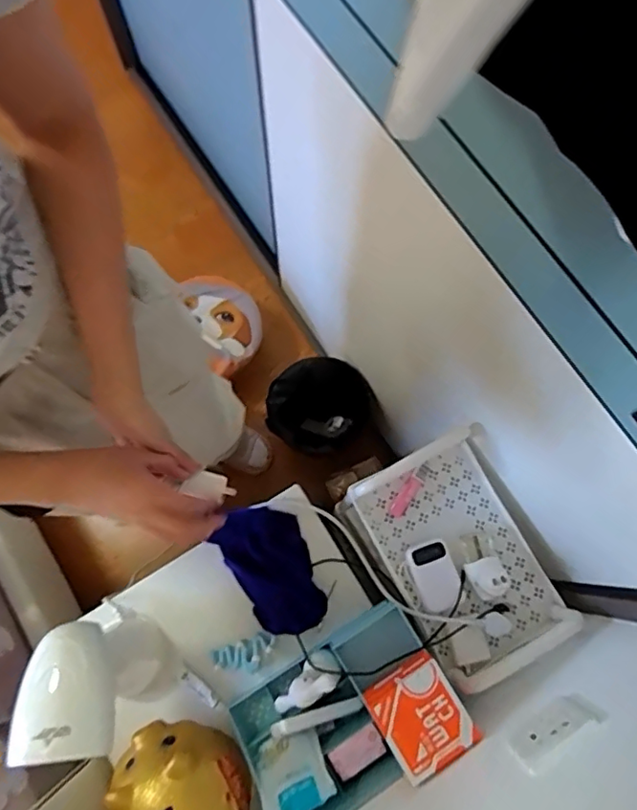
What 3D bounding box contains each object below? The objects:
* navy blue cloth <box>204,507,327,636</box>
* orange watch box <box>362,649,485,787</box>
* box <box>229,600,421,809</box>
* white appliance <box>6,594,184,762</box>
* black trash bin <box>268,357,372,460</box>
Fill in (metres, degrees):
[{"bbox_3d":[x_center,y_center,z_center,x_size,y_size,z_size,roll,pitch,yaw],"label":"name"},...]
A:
[{"bbox_3d":[-0.070,0.252,0.863,0.125,0.066,0.212,-32,78,-8],"label":"navy blue cloth"},{"bbox_3d":[0.127,0.393,0.701,0.108,0.067,0.111,-31,78,-8],"label":"orange watch box"},{"bbox_3d":[0.032,0.436,0.787,0.292,0.135,0.185,-35,79,-8],"label":"box"},{"bbox_3d":[-0.278,0.344,0.725,0.117,0.277,0.129,-2,76,-1],"label":"white appliance"},{"bbox_3d":[0.000,0.018,1.336,0.216,0.220,0.239,37,79,9],"label":"black trash bin"}]

